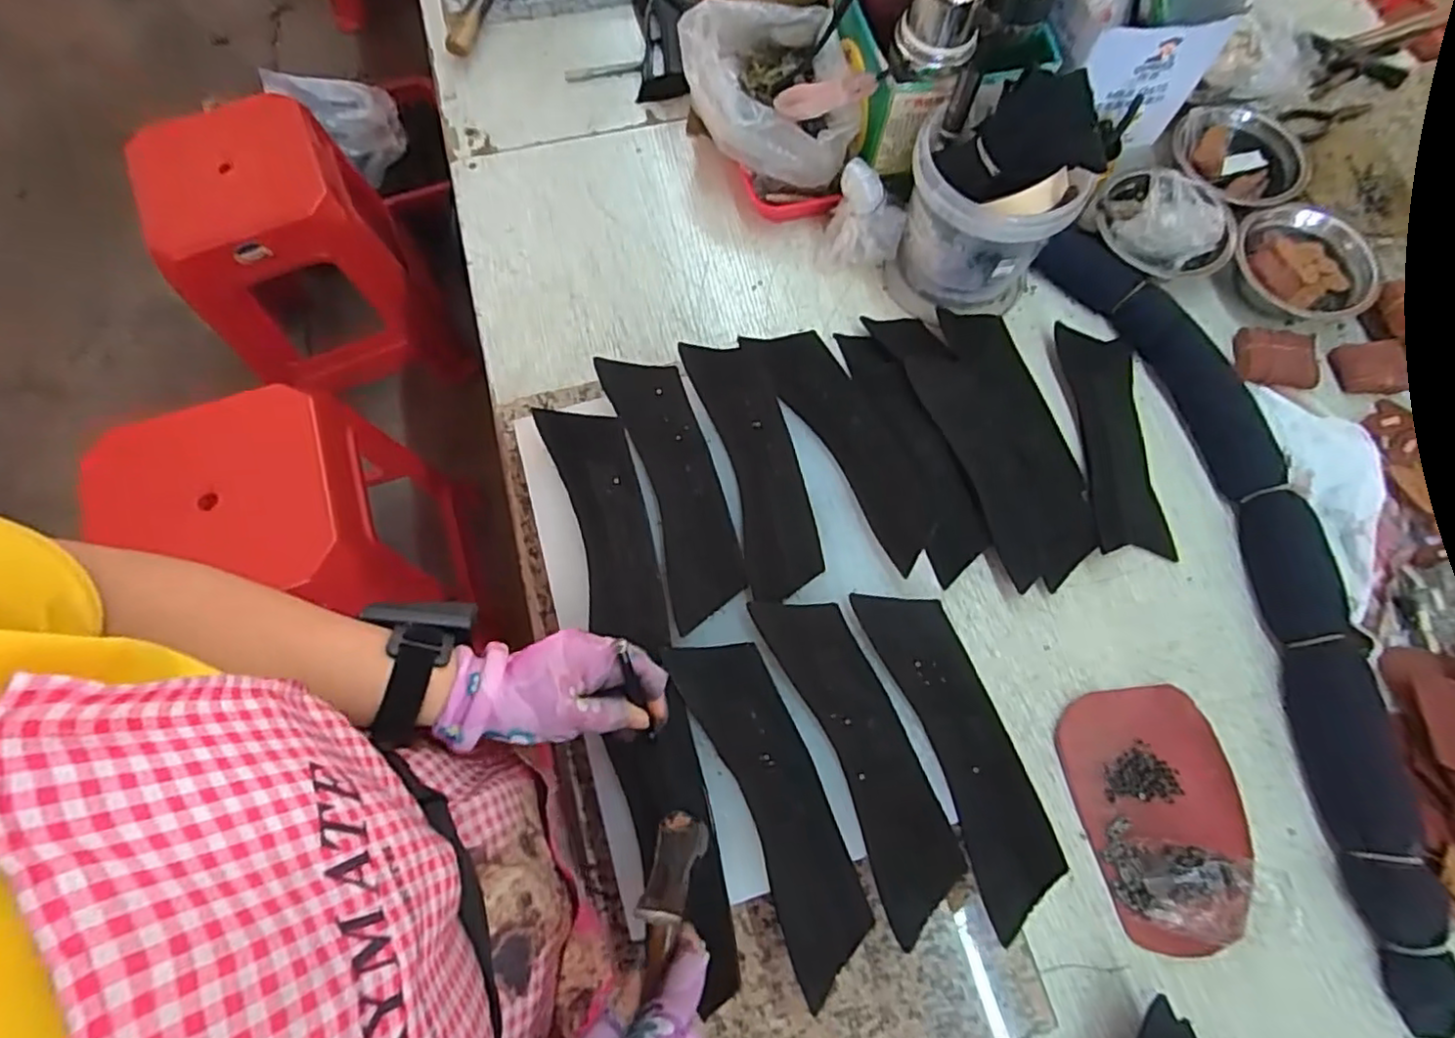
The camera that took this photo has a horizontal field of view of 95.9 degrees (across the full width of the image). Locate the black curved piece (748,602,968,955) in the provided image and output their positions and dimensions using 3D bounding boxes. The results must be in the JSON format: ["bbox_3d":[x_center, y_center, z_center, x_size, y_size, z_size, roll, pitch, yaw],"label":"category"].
[{"bbox_3d":[0.095,0.162,0.470,0.064,0.010,0.232,-22,72,-9],"label":"black curved piece"}]

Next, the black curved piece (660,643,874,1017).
[{"bbox_3d":[0.032,0.193,0.459,0.064,0.009,0.232,-25,74,-2],"label":"black curved piece"}]

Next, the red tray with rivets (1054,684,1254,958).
[{"bbox_3d":[0.349,0.231,0.518,0.127,0.030,0.187,-9,71,-4],"label":"red tray with rivets"}]

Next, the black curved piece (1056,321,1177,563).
[{"bbox_3d":[0.377,-0.080,0.638,0.075,0.015,0.233,2,73,-6],"label":"black curved piece"}]

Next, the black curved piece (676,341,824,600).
[{"bbox_3d":[0.023,-0.047,0.548,0.068,0.009,0.230,-13,71,-5],"label":"black curved piece"}]

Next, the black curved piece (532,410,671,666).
[{"bbox_3d":[-0.094,0.006,0.519,0.062,0.013,0.210,-16,74,-10],"label":"black curved piece"}]

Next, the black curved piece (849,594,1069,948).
[{"bbox_3d":[0.169,0.161,0.475,0.063,0.010,0.234,-22,74,0],"label":"black curved piece"}]

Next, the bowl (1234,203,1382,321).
[{"bbox_3d":[0.615,-0.275,0.693,0.138,0.038,0.138,0,70,-1],"label":"bowl"}]

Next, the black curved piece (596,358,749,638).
[{"bbox_3d":[-0.042,-0.031,0.535,0.066,0.011,0.230,-16,75,-12],"label":"black curved piece"}]

